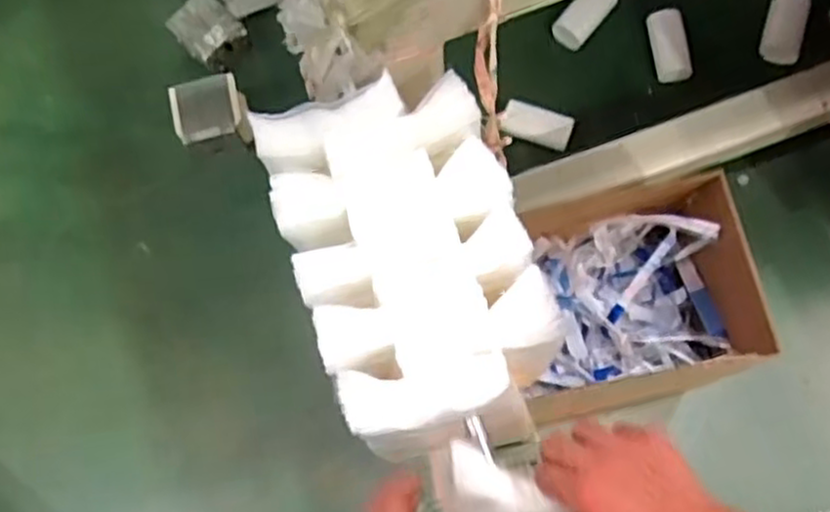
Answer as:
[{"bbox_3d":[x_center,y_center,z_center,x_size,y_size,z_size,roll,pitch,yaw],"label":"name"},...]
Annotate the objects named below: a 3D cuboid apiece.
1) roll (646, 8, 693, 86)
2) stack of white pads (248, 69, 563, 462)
[{"bbox_3d":[0.502,-0.414,1.473,0.063,0.050,0.143,-14,92,-3],"label":"roll"},{"bbox_3d":[-0.001,0.002,0.569,0.177,0.057,0.283,-21,74,-3],"label":"stack of white pads"}]

